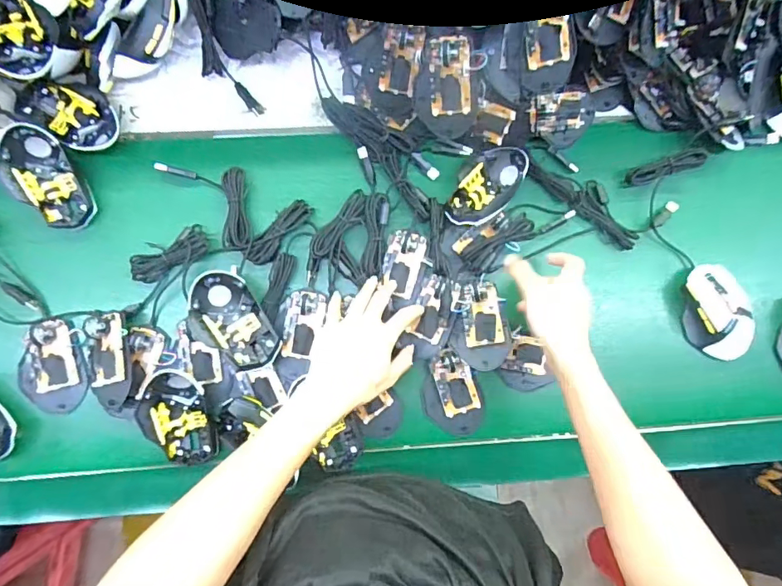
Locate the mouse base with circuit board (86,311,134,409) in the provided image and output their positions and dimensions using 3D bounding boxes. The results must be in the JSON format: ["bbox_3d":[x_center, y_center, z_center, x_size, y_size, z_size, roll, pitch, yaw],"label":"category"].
[{"bbox_3d":[-0.325,0.077,0.549,0.056,0.015,0.106,-6,91,12],"label":"mouse base with circuit board"}]

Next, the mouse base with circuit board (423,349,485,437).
[{"bbox_3d":[0.076,0.125,0.585,0.070,0.017,0.104,-16,86,0],"label":"mouse base with circuit board"}]

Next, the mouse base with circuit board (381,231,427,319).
[{"bbox_3d":[0.015,-0.027,0.579,0.048,0.023,0.093,9,86,1],"label":"mouse base with circuit board"}]

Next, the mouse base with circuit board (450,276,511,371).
[{"bbox_3d":[0.106,0.037,0.579,0.068,0.023,0.111,-12,83,13],"label":"mouse base with circuit board"}]

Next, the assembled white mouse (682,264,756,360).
[{"bbox_3d":[0.407,0.025,0.598,0.067,0.043,0.123,-10,86,0],"label":"assembled white mouse"}]

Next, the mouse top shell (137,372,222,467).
[{"bbox_3d":[-0.241,0.145,0.548,0.067,0.041,0.109,-21,86,-1],"label":"mouse top shell"}]

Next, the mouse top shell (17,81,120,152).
[{"bbox_3d":[-0.376,-0.212,0.566,0.109,0.032,0.071,31,87,2],"label":"mouse top shell"}]

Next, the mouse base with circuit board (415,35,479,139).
[{"bbox_3d":[0.061,-0.230,0.544,0.068,0.112,0.021,1,45,22],"label":"mouse base with circuit board"}]

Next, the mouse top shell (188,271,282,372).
[{"bbox_3d":[-0.179,0.032,0.554,0.068,0.045,0.120,-44,87,-2],"label":"mouse top shell"}]

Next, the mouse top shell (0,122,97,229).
[{"bbox_3d":[-0.402,-0.132,0.554,0.071,0.038,0.123,-40,105,-18],"label":"mouse top shell"}]

